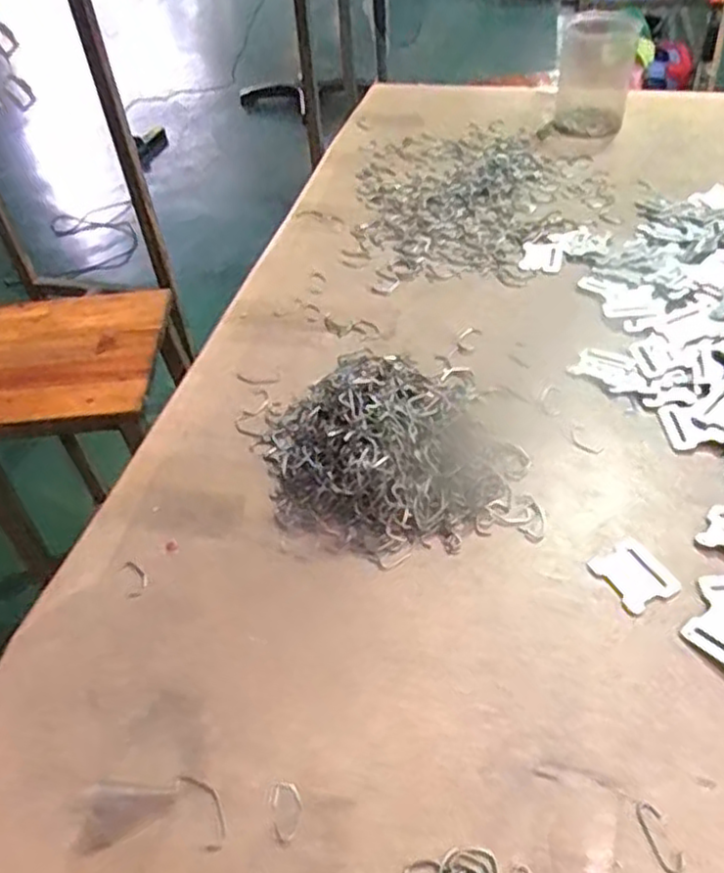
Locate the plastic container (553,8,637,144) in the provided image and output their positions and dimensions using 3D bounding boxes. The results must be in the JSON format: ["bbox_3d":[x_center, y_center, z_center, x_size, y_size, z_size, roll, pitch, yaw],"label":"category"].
[{"bbox_3d":[0.329,-0.509,1.010,0.105,0.128,0.110,6,47,13],"label":"plastic container"}]

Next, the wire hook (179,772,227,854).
[{"bbox_3d":[-0.093,0.221,0.424,0.017,0.004,0.051,-25,48,-17],"label":"wire hook"}]

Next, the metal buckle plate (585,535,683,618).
[{"bbox_3d":[0.196,0.099,0.513,0.045,0.004,0.051,-22,47,-14],"label":"metal buckle plate"}]

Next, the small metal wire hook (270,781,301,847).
[{"bbox_3d":[-0.045,0.221,0.420,0.018,0.004,0.035,-12,46,-5],"label":"small metal wire hook"}]

